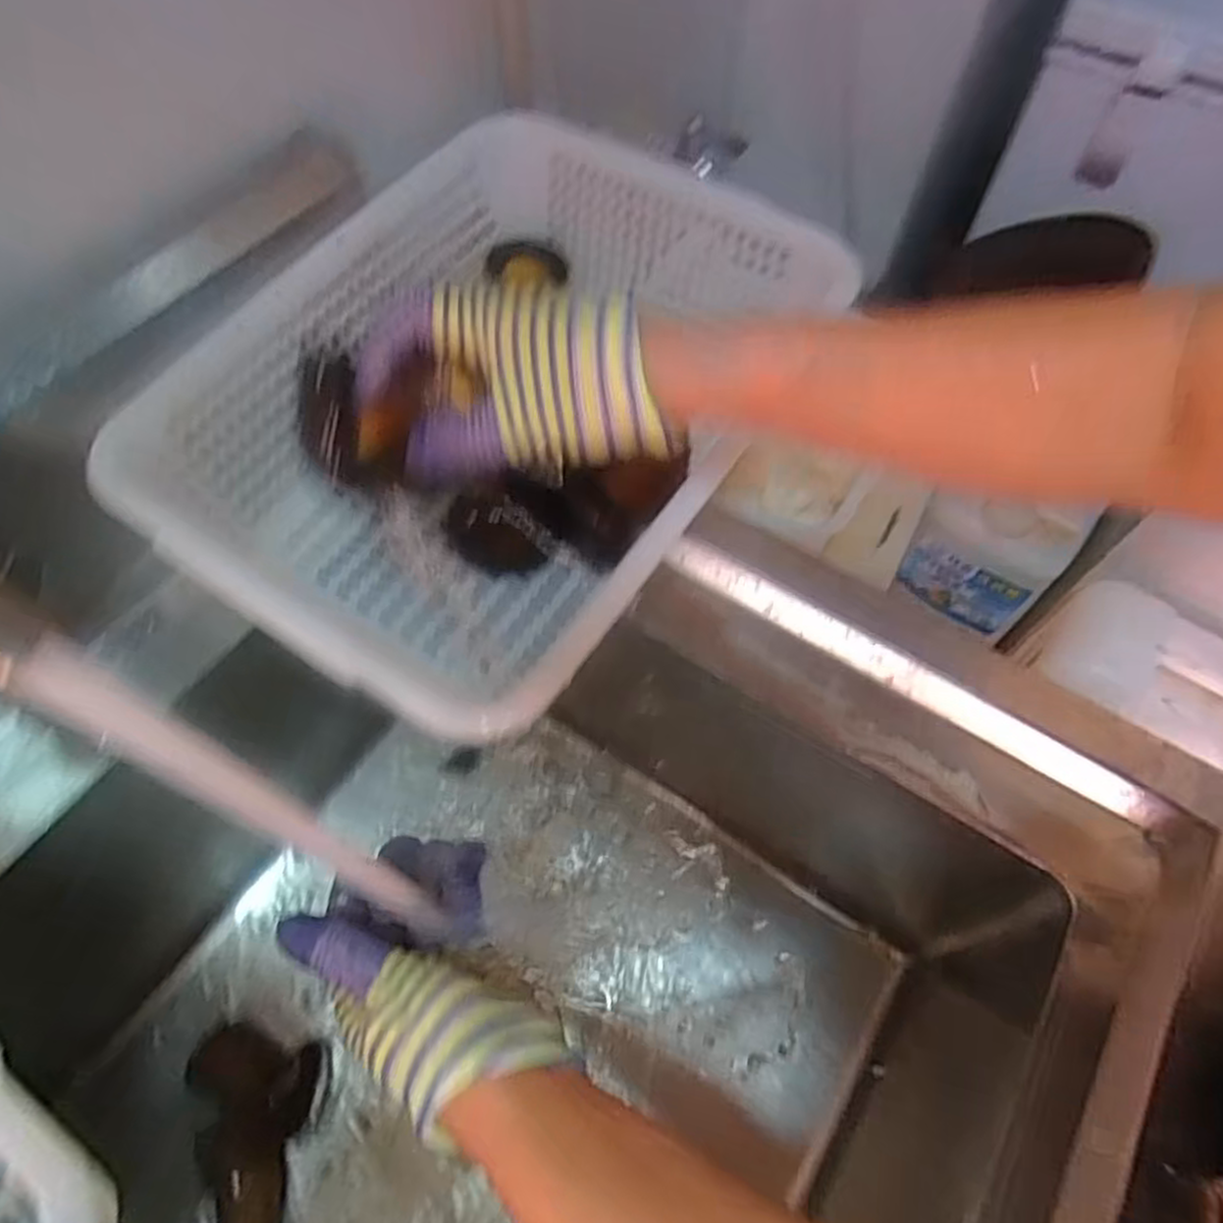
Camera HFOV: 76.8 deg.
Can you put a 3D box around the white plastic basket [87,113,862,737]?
[{"bbox_3d":[-0.065,-0.121,0.489,0.294,0.140,0.385,31,65,15],"label":"white plastic basket"}]

